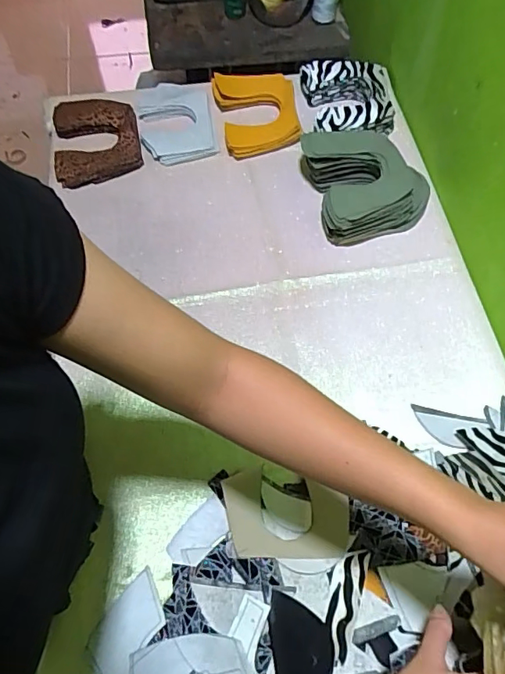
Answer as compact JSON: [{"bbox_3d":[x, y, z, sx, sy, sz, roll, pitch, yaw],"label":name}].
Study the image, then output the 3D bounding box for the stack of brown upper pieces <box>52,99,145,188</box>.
[{"bbox_3d":[-0.251,-0.320,0.787,0.132,0.021,0.162,-10,66,-7],"label":"stack of brown upper pieces"}]

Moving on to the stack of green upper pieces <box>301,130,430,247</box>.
[{"bbox_3d":[0.174,-0.242,0.739,0.182,0.072,0.184,-13,66,-8],"label":"stack of green upper pieces"}]

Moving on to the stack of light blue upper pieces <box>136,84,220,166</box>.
[{"bbox_3d":[-0.128,-0.359,0.811,0.116,0.020,0.159,-10,66,-7],"label":"stack of light blue upper pieces"}]

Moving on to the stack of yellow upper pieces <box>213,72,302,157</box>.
[{"bbox_3d":[0.006,-0.374,0.817,0.133,0.041,0.161,-5,65,-4],"label":"stack of yellow upper pieces"}]

